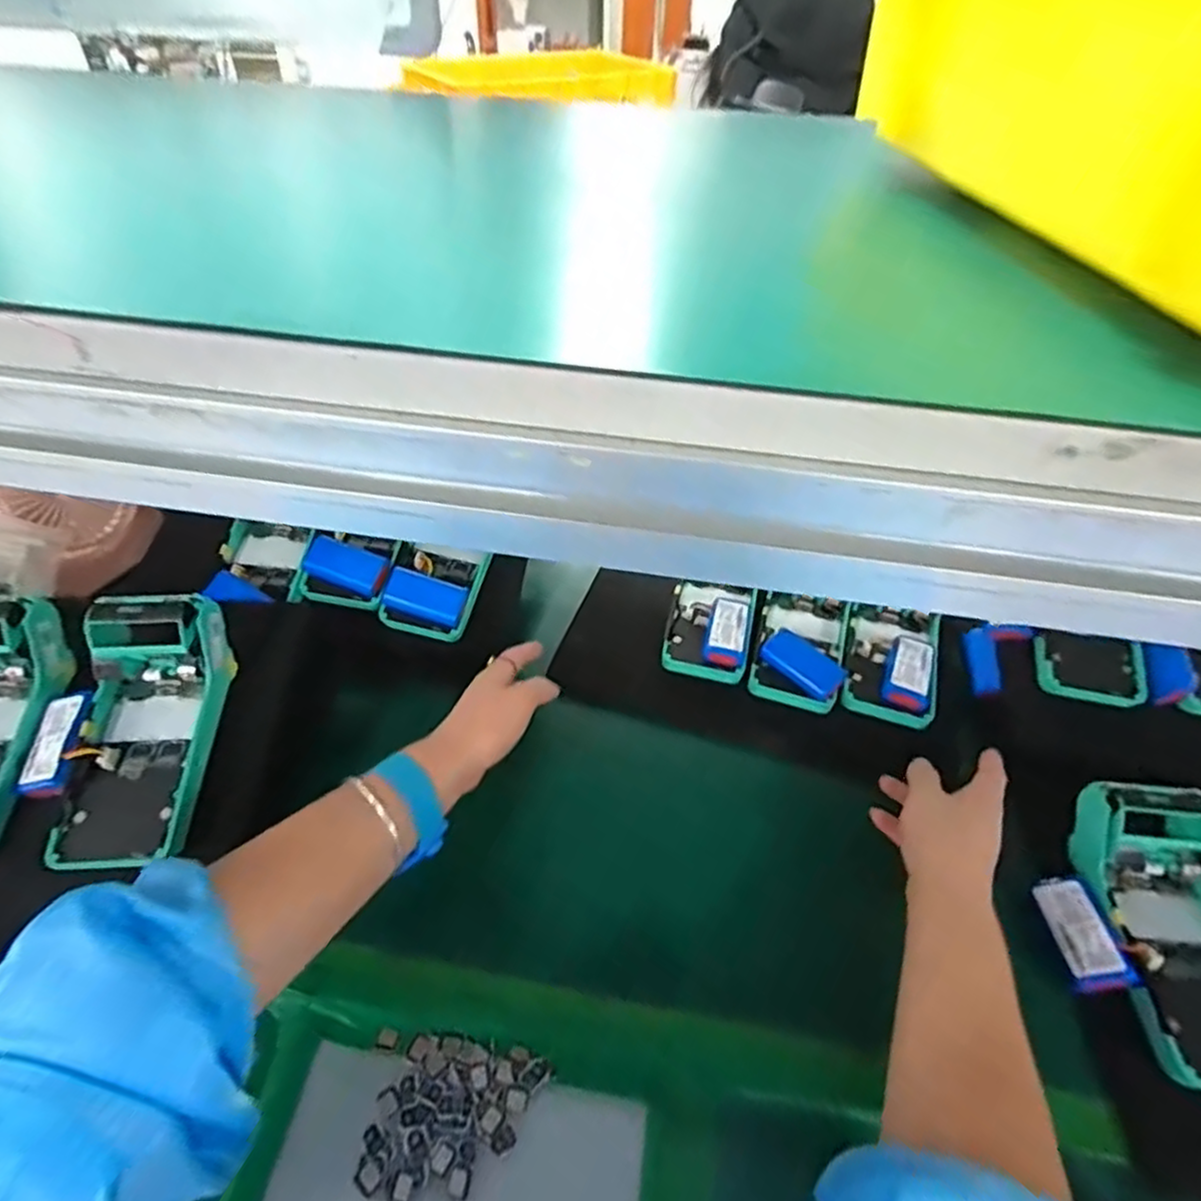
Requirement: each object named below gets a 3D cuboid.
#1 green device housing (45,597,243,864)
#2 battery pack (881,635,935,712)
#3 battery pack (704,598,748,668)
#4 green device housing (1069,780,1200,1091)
[{"bbox_3d":[-0.296,0.084,0.437,0.073,0.053,0.166,2,74,-1],"label":"green device housing"},{"bbox_3d":[0.264,0.060,0.570,0.037,0.017,0.071,18,46,15],"label":"battery pack"},{"bbox_3d":[0.115,0.029,0.603,0.034,0.024,0.070,11,45,8],"label":"battery pack"},{"bbox_3d":[0.370,0.203,0.419,0.083,0.059,0.168,3,44,0],"label":"green device housing"}]

